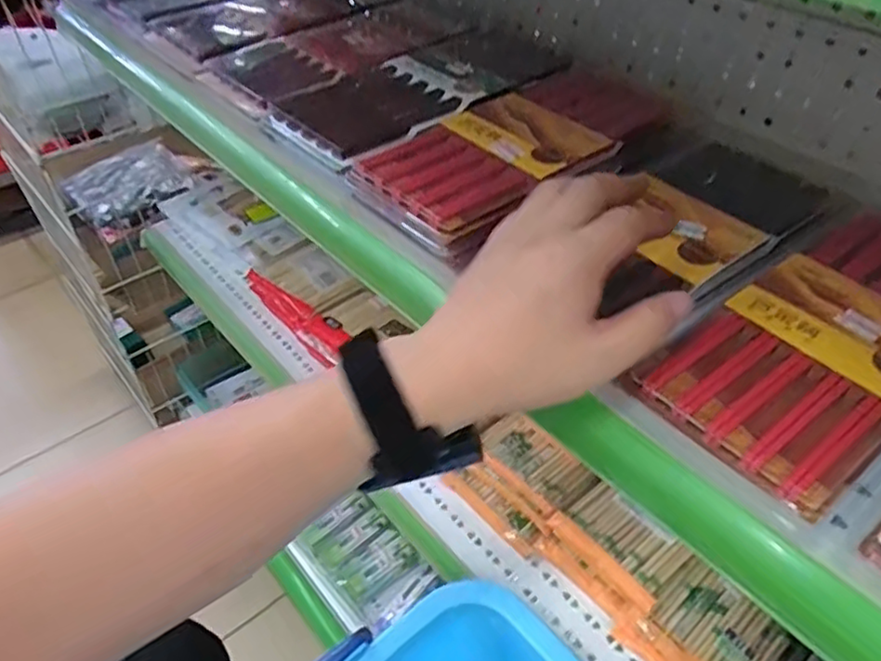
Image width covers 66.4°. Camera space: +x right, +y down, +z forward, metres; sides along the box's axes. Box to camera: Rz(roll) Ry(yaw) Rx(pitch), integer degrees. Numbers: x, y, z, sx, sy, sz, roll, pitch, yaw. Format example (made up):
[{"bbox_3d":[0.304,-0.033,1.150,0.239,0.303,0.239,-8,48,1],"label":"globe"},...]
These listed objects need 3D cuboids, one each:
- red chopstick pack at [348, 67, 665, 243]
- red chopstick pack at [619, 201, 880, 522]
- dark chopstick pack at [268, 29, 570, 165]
[{"bbox_3d":[0.062,-0.145,0.497,0.244,0.009,0.112,-30,51,-28],"label":"red chopstick pack"},{"bbox_3d":[0.223,-0.003,0.373,0.248,0.012,0.105,-30,50,-27],"label":"red chopstick pack"},{"bbox_3d":[-0.018,-0.201,0.558,0.227,0.018,0.114,-29,50,-26],"label":"dark chopstick pack"}]

